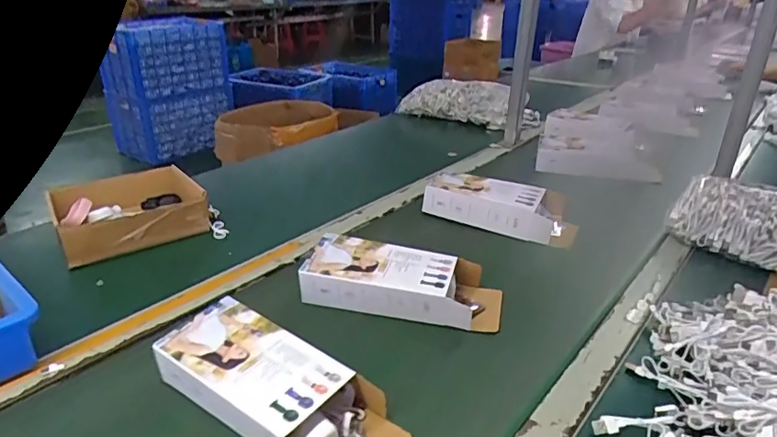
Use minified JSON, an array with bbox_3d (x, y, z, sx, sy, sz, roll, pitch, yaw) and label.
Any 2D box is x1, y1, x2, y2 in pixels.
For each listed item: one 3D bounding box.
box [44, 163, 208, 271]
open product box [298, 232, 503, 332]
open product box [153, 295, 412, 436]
[{"bbox_3d":[-0.433,-0.017,0.867,0.219,0.060,0.223,-16,33,-30],"label":"box"},{"bbox_3d":[0.024,0.086,0.687,0.268,0.060,0.111,7,29,9],"label":"open product box"},{"bbox_3d":[-0.111,0.170,0.514,0.256,0.054,0.107,18,32,27],"label":"open product box"}]

